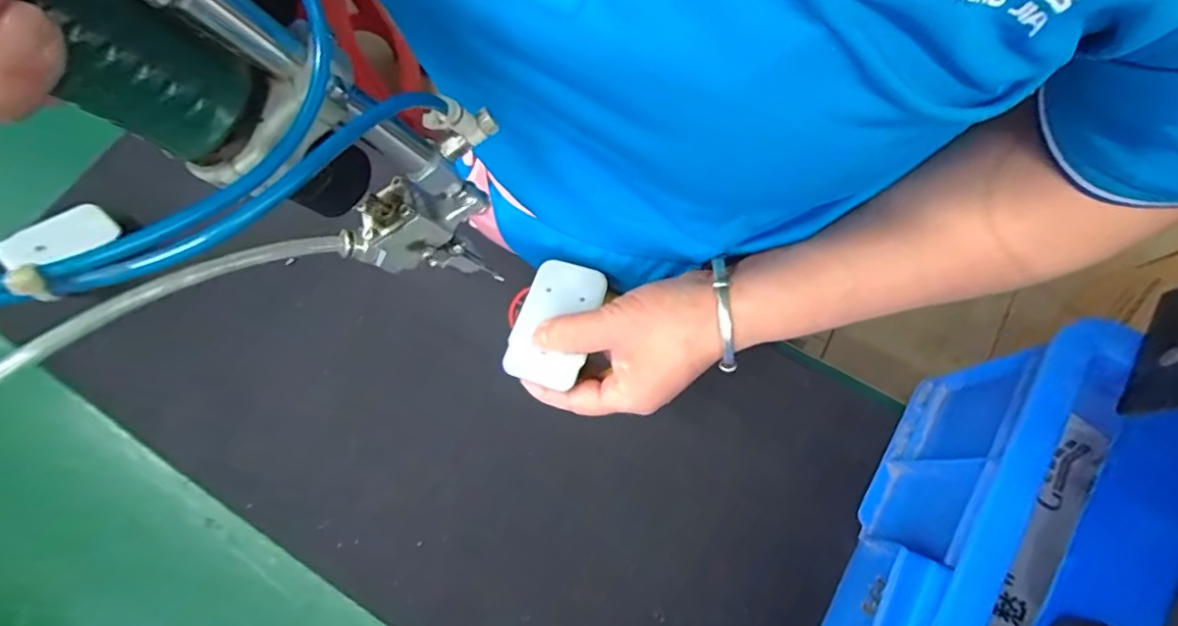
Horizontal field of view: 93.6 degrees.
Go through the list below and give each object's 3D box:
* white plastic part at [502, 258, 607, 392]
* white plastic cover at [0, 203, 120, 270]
[{"bbox_3d":[-0.019,0.005,0.309,0.043,0.013,0.068,17,77,5],"label":"white plastic part"},{"bbox_3d":[-0.404,-0.056,0.421,0.071,0.031,0.010,-39,43,-27],"label":"white plastic cover"}]

